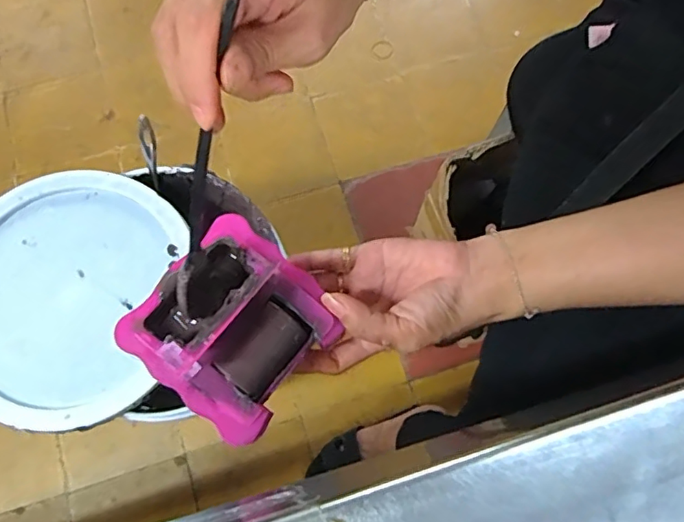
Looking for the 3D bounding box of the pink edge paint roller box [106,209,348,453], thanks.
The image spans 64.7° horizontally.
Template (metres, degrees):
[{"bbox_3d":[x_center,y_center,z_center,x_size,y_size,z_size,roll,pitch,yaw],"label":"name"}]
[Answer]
[{"bbox_3d":[-0.066,0.036,0.321,0.104,0.049,0.103,38,76,9],"label":"pink edge paint roller box"}]

